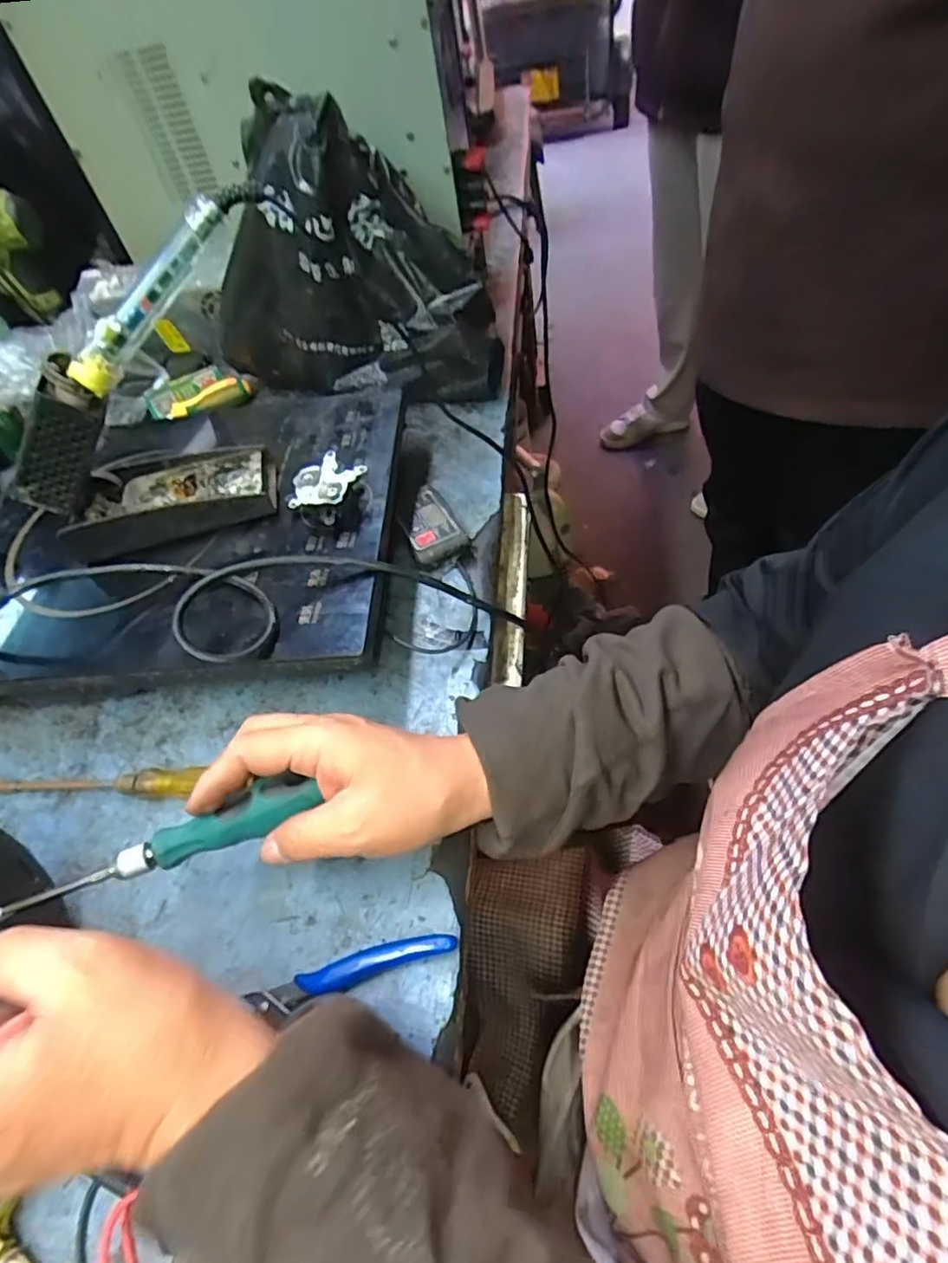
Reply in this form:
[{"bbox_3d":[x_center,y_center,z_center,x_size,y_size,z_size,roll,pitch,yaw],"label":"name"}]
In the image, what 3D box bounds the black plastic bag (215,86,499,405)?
[{"bbox_3d":[-0.134,-0.359,0.614,0.299,0.223,0.118,4,55,14],"label":"black plastic bag"}]

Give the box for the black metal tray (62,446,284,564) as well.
[{"bbox_3d":[-0.239,-0.108,0.504,0.154,0.025,0.072,-15,52,0],"label":"black metal tray"}]

